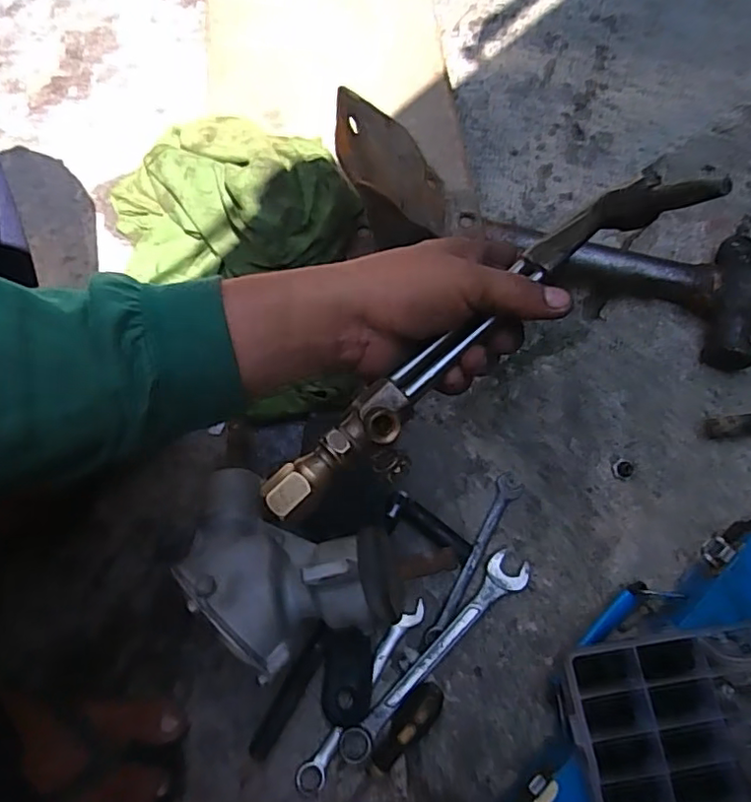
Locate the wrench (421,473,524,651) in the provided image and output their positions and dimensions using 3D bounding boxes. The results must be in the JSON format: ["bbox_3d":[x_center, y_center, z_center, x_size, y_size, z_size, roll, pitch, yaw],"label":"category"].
[{"bbox_3d":[0.081,0.134,0.503,0.021,0.004,0.160,29,74,10],"label":"wrench"}]

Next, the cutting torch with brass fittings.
[{"bbox_3d":[0.046,-0.031,0.309,0.262,0.062,0.046,-40,75,-3],"label":"cutting torch with brass fittings"}]

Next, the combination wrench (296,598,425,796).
[{"bbox_3d":[-0.009,0.231,0.467,0.021,0.011,0.164,33,74,11],"label":"combination wrench"}]

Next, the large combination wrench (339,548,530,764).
[{"bbox_3d":[0.049,0.202,0.471,0.031,0.007,0.200,42,76,13],"label":"large combination wrench"}]

